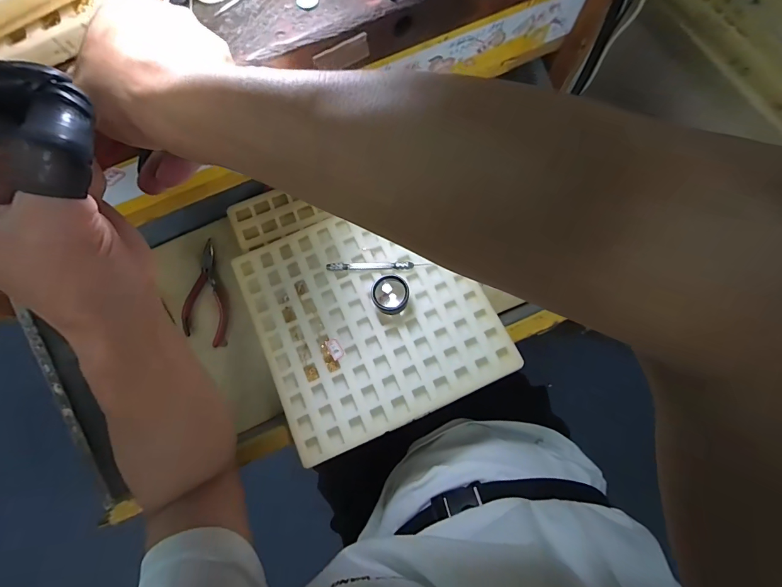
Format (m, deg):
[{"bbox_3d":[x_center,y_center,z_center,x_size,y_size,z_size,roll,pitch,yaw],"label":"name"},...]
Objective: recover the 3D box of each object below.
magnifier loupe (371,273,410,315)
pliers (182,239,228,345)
[{"bbox_3d":[0.000,0.000,0.427,0.040,0.039,0.047,11,77,3],"label":"magnifier loupe"},{"bbox_3d":[-0.240,0.003,0.483,0.047,0.016,0.133,-5,90,0],"label":"pliers"}]

